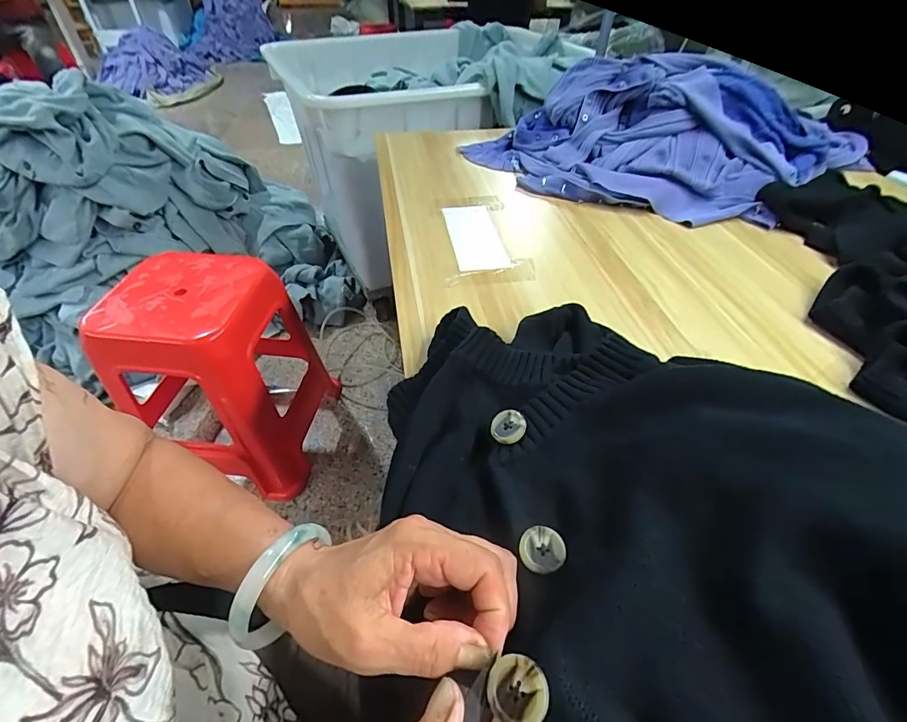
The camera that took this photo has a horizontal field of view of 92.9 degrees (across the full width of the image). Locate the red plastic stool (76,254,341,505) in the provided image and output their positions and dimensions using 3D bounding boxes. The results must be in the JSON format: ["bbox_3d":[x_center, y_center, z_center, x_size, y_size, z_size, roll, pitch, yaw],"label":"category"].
[{"bbox_3d":[-0.544,0.025,1.085,0.327,0.498,0.343,0,46,0],"label":"red plastic stool"}]

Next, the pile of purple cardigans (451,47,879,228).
[{"bbox_3d":[0.371,-0.430,0.798,0.651,0.157,0.395,26,51,23],"label":"pile of purple cardigans"}]

